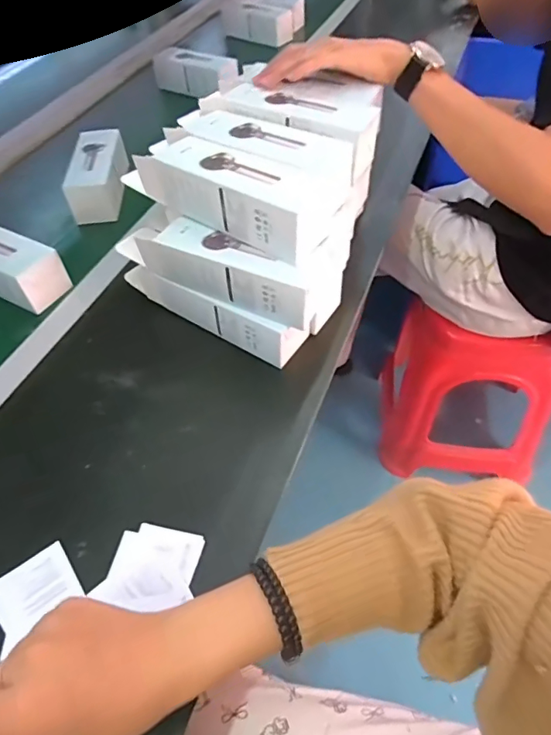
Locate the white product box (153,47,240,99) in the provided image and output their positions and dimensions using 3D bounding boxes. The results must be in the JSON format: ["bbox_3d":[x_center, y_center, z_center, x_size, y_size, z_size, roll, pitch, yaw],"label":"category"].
[{"bbox_3d":[-0.156,-0.573,0.962,0.173,0.079,0.072,27,55,22],"label":"white product box"}]

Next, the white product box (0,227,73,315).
[{"bbox_3d":[-0.339,-0.131,0.604,0.167,0.052,0.063,24,54,21],"label":"white product box"}]

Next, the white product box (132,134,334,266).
[{"bbox_3d":[-0.045,-0.171,0.470,0.200,0.059,0.072,22,53,20],"label":"white product box"}]

